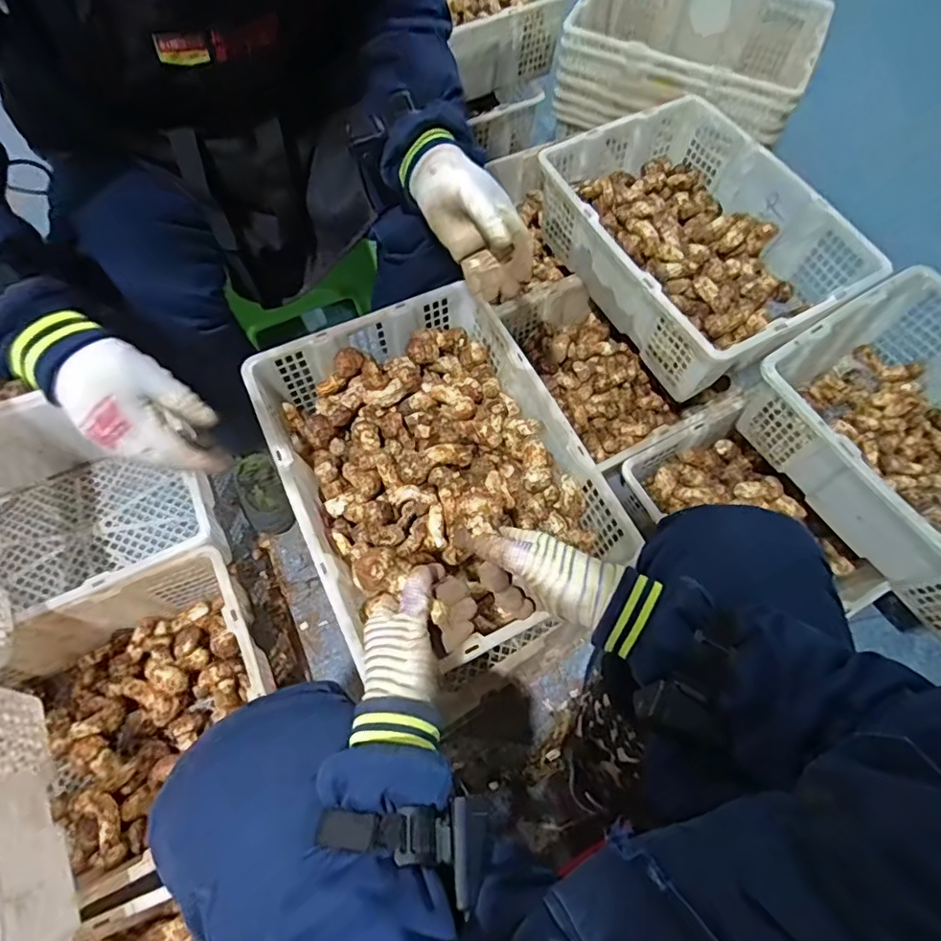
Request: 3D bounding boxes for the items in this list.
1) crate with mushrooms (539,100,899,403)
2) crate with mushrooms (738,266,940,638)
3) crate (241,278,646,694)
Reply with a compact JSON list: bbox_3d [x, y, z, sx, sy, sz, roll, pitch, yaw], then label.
[{"bbox_3d":[0.373,-0.396,0.939,0.363,0.153,0.509,-22,68,-11],"label":"crate with mushrooms"},{"bbox_3d":[0.668,-0.017,0.783,0.346,0.171,0.477,-31,70,-15],"label":"crate with mushrooms"},{"bbox_3d":[-0.050,0.014,0.749,0.347,0.168,0.480,-24,68,-12],"label":"crate"}]

